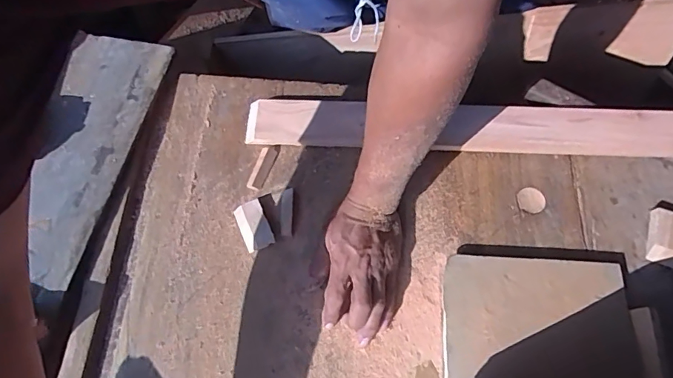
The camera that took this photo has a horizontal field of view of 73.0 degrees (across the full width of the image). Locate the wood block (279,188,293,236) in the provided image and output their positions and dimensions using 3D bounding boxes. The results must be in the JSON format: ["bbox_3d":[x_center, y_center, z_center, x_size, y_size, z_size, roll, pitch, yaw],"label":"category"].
[{"bbox_3d":[-0.061,0.028,0.550,0.015,0.004,0.059,-1,68,-1],"label":"wood block"}]

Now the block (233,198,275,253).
[{"bbox_3d":[-0.098,0.043,0.539,0.033,0.012,0.061,-22,70,-9],"label":"block"}]

